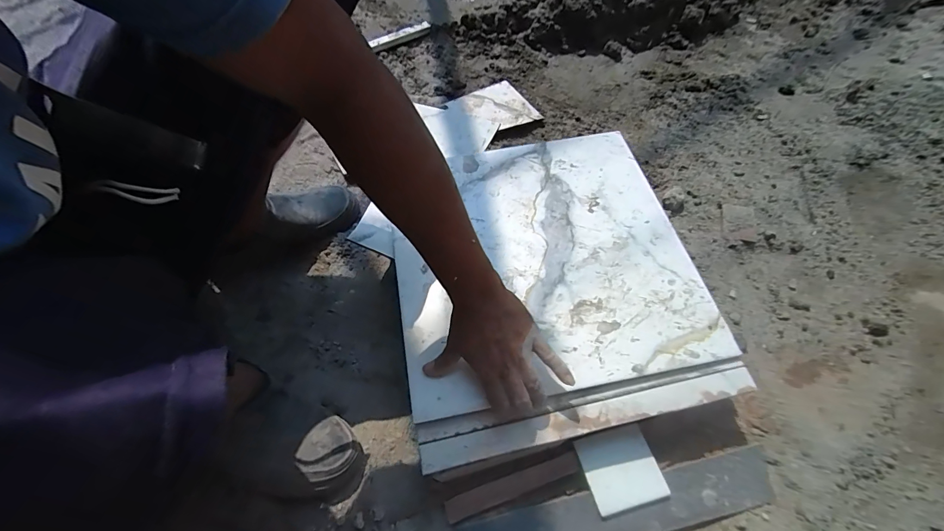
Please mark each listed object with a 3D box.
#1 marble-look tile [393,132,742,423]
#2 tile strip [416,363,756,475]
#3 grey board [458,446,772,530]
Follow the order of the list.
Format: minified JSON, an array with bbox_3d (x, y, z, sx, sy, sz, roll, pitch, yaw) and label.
[{"bbox_3d":[0.091,-0.024,0.564,0.394,0.009,0.389,-10,60,-5],"label":"marble-look tile"},{"bbox_3d":[0.134,0.171,0.465,0.390,0.015,0.050,-14,66,2],"label":"tile strip"},{"bbox_3d":[0.178,0.295,0.472,0.378,0.022,0.064,-13,60,-3],"label":"grey board"}]

